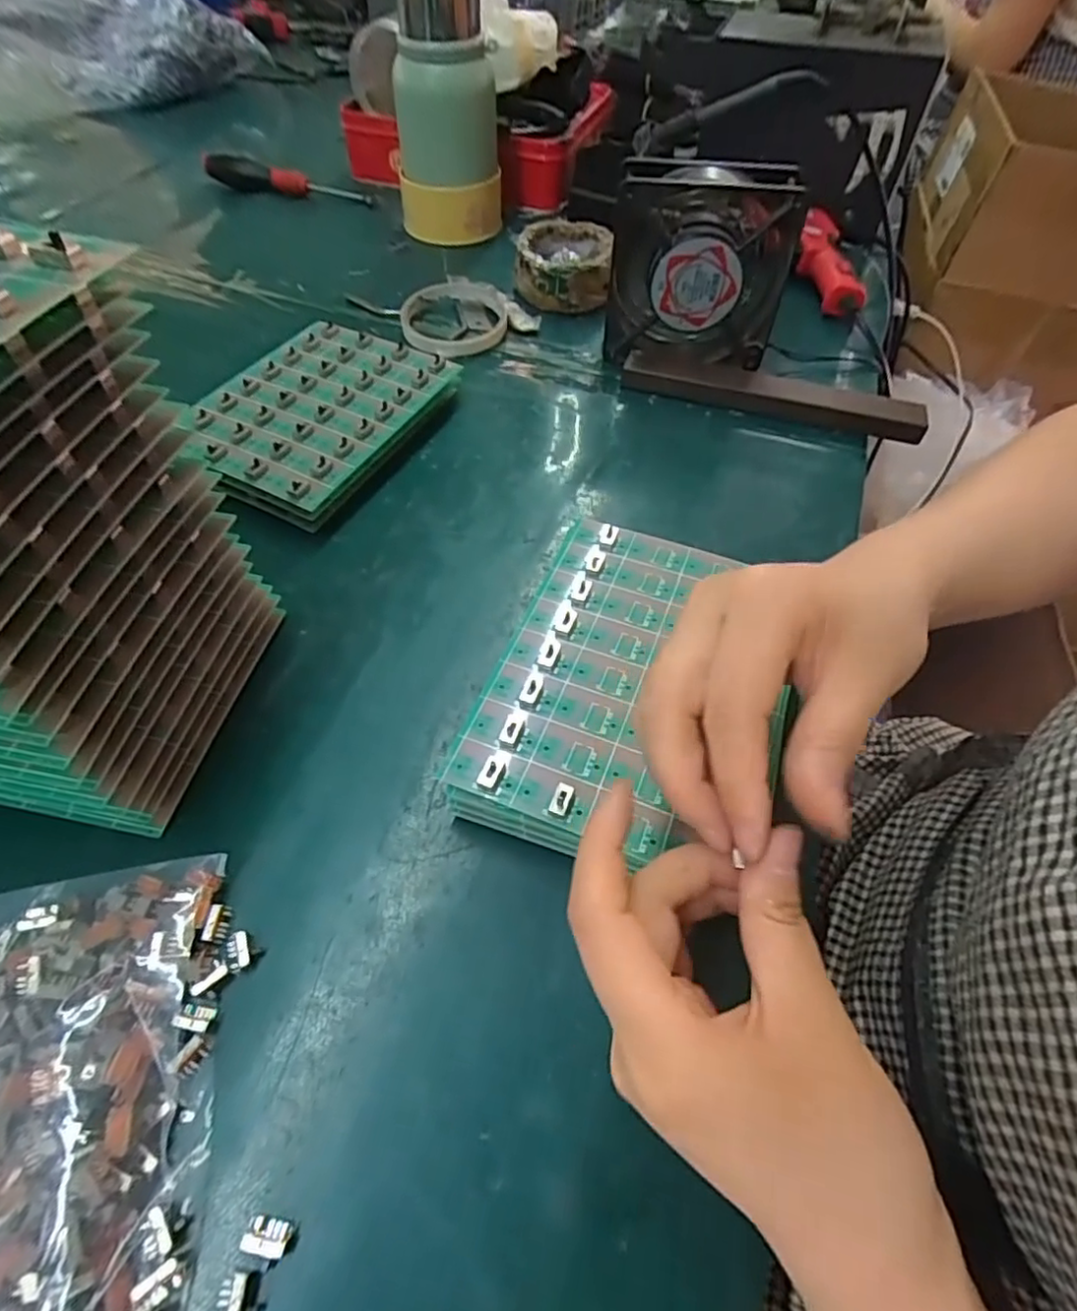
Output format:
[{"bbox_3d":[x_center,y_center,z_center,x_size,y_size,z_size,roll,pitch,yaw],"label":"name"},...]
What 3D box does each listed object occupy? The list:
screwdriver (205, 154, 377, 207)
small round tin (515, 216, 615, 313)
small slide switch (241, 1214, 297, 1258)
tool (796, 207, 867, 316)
[{"bbox_3d":[-0.257,-0.486,0.650,0.179,0.024,0.022,12,55,6],"label":"screwdriver"},{"bbox_3d":[0.022,-0.330,0.539,0.077,0.044,0.075,1,55,-2],"label":"small round tin"},{"bbox_3d":[-0.082,0.177,0.194,0.014,0.008,0.008,10,55,5],"label":"small slide switch"},{"bbox_3d":[0.253,-0.346,0.560,0.041,0.031,0.136,4,54,1],"label":"tool"}]

